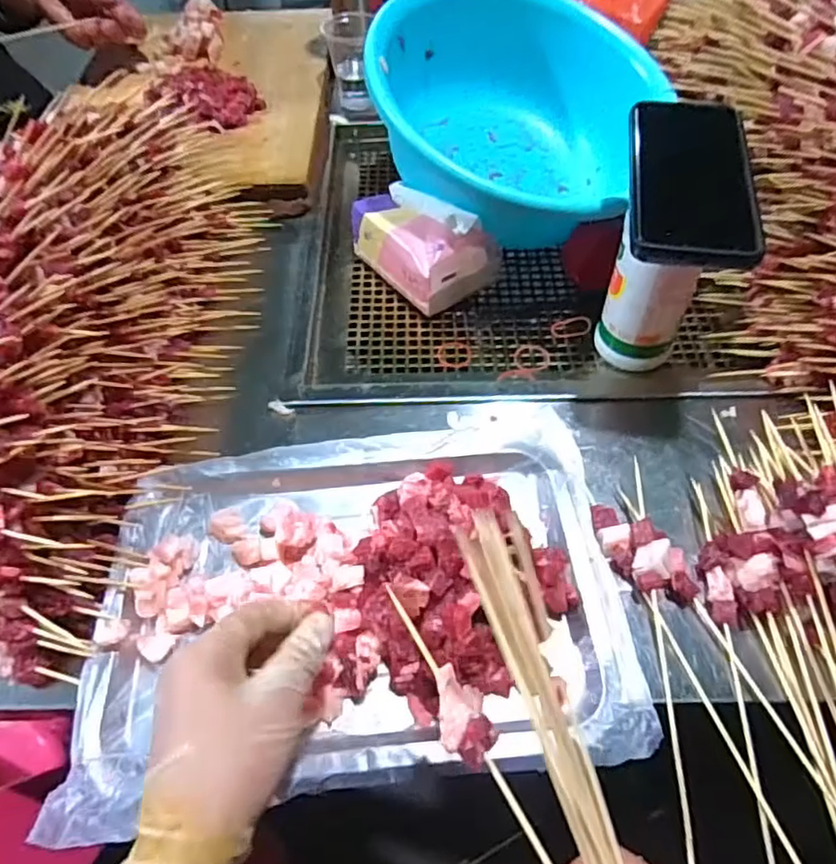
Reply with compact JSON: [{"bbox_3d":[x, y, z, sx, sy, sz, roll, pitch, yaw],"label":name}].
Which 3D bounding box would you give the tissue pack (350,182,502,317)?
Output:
[{"bbox_3d":[0.005,-0.179,0.586,0.085,0.074,0.116,-34,61,-20],"label":"tissue pack"}]

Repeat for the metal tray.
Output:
[{"bbox_3d":[-0.035,0.094,0.389,0.316,0.043,0.219,-7,55,-3],"label":"metal tray"}]

